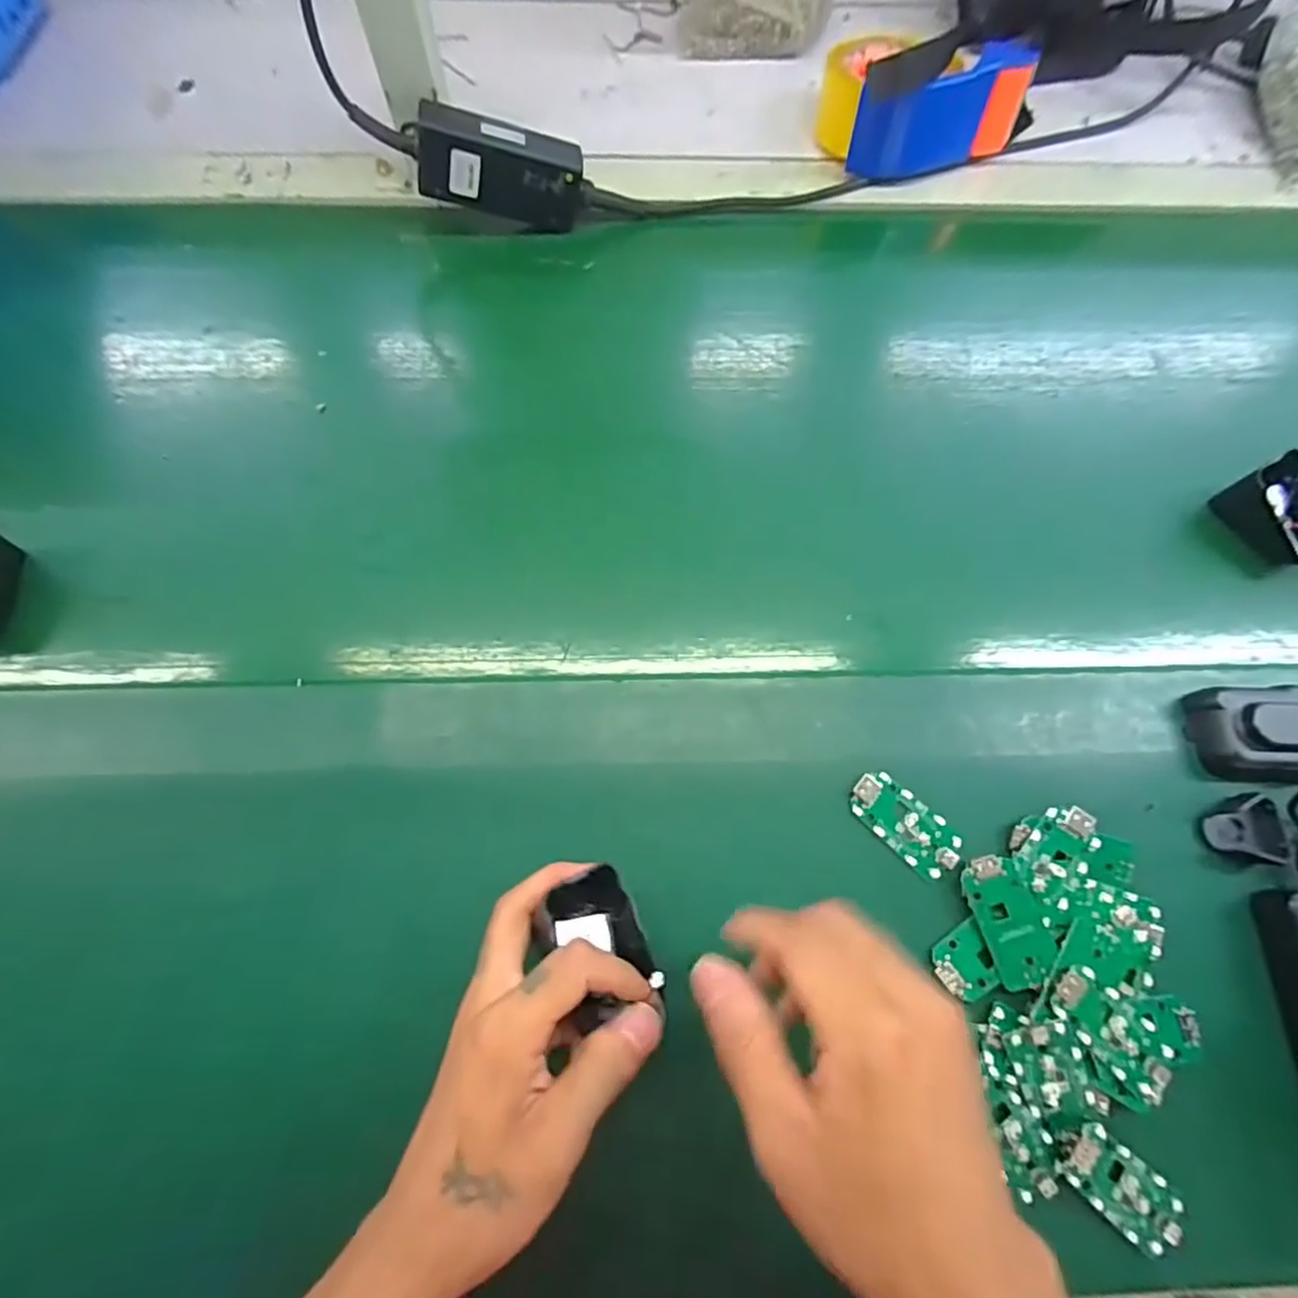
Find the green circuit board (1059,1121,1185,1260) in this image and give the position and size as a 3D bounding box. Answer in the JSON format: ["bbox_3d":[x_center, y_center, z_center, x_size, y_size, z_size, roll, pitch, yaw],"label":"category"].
[{"bbox_3d":[0.223,0.253,0.294,0.060,0.012,0.031,39,73,13],"label":"green circuit board"}]

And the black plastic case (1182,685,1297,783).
[{"bbox_3d":[0.371,0.046,0.352,0.109,0.028,0.052,1,69,-1],"label":"black plastic case"}]

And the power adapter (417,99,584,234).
[{"bbox_3d":[-0.108,-0.351,0.462,0.113,0.052,0.029,2,68,-21],"label":"power adapter"}]

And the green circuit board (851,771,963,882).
[{"bbox_3d":[0.140,0.095,0.344,0.063,0.005,0.034,40,74,13],"label":"green circuit board"}]

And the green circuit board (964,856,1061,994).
[{"bbox_3d":[0.186,0.139,0.323,0.032,0.005,0.062,-16,74,-2],"label":"green circuit board"}]

